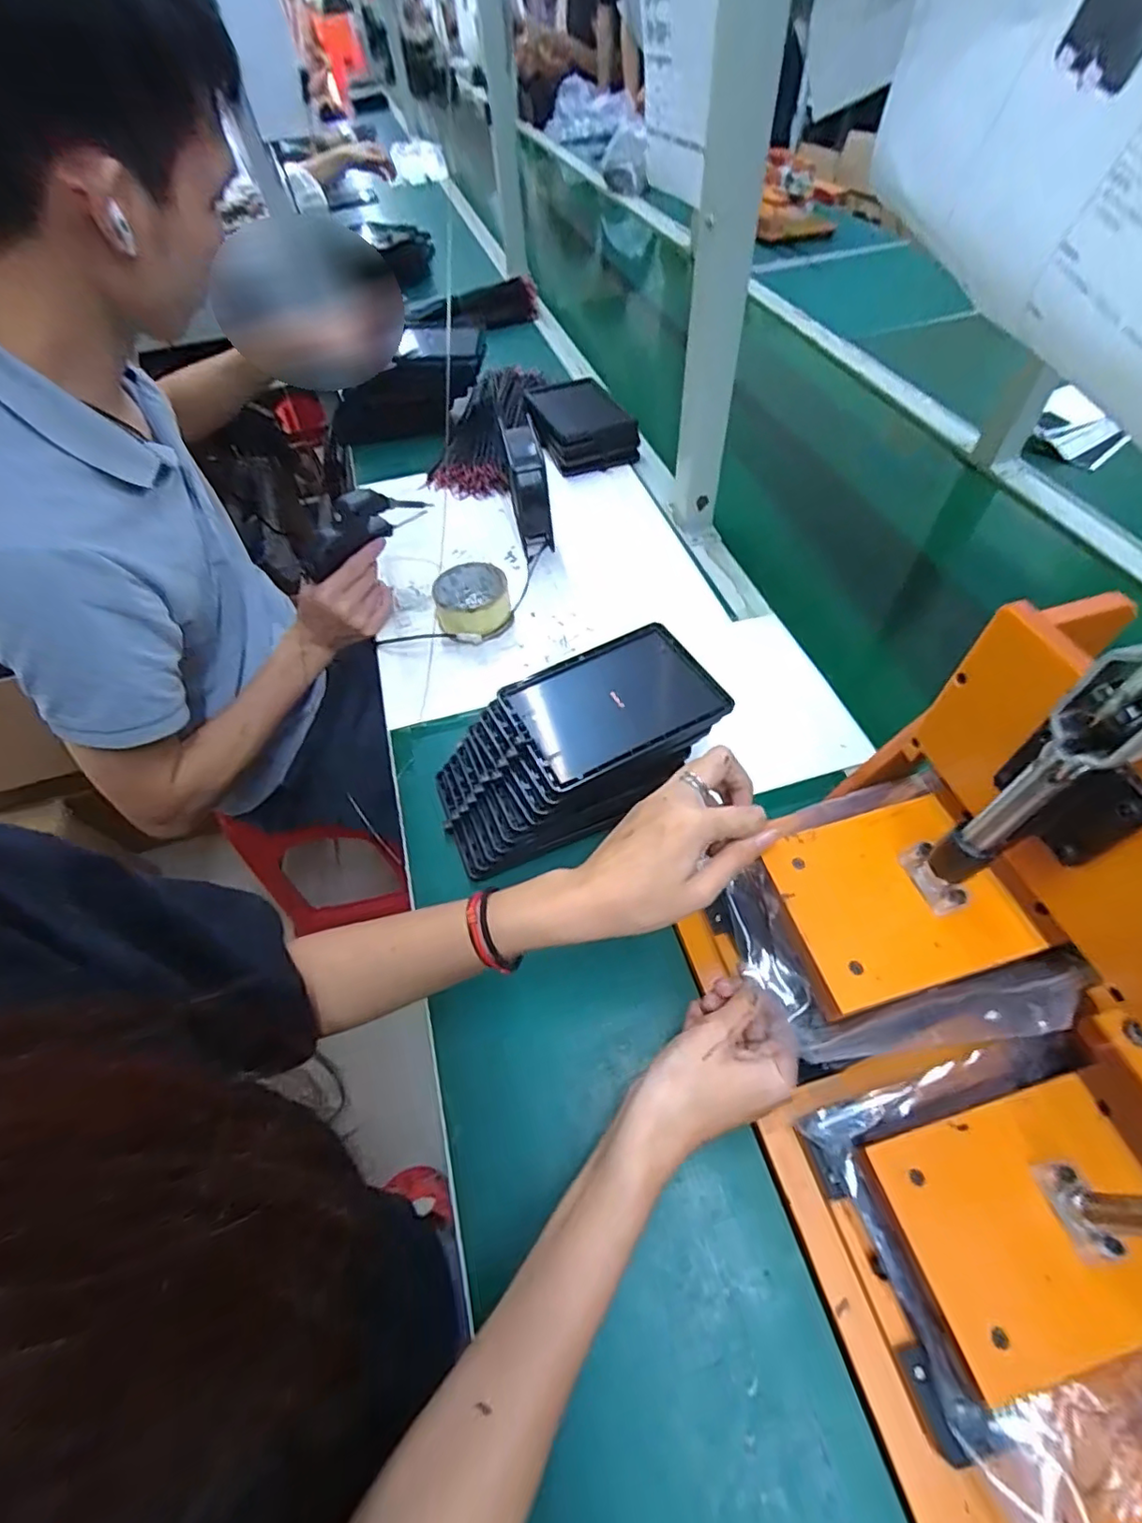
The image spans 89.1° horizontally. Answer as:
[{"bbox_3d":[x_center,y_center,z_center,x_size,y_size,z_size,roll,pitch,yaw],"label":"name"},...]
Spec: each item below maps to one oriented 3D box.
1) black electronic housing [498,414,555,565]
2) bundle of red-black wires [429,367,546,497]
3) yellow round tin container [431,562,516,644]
[{"bbox_3d":[-0.058,-0.352,0.737,0.048,0.124,0.115,-10,55,-3],"label":"black electronic housing"},{"bbox_3d":[-0.129,-0.542,0.932,0.132,0.050,0.363,6,56,8],"label":"bundle of red-black wires"},{"bbox_3d":[-0.114,-0.183,0.671,0.083,0.045,0.090,-2,55,3],"label":"yellow round tin container"}]

